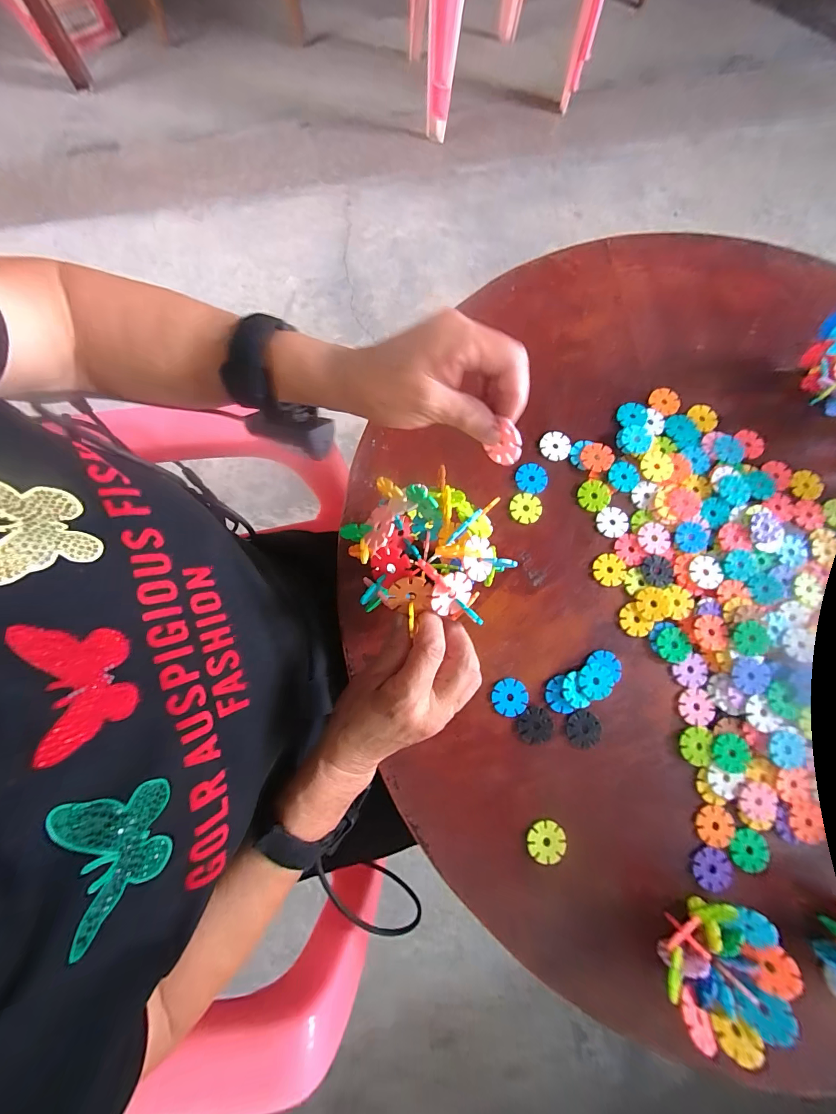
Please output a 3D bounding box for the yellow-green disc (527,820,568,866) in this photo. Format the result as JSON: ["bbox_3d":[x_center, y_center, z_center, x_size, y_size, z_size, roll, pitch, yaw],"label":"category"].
[{"bbox_3d":[0.110,0.241,0.320,0.033,0.004,0.030,0,77,-1],"label":"yellow-green disc"}]

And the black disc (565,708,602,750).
[{"bbox_3d":[0.148,0.153,0.337,0.030,0.004,0.032,0,77,-1],"label":"black disc"}]

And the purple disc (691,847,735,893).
[{"bbox_3d":[0.249,0.263,0.319,0.035,0.004,0.030,18,77,3],"label":"purple disc"}]

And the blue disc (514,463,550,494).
[{"bbox_3d":[0.118,-0.082,0.393,0.033,0.004,0.032,4,77,0],"label":"blue disc"}]

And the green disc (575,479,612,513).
[{"bbox_3d":[0.180,-0.063,0.390,0.033,0.004,0.033,0,77,-1],"label":"green disc"}]

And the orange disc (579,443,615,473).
[{"bbox_3d":[0.186,-0.104,0.396,0.032,0.004,0.031,-1,80,7],"label":"orange disc"}]

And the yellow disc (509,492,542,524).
[{"bbox_3d":[0.110,-0.050,0.387,0.030,0.004,0.031,0,77,-1],"label":"yellow disc"}]

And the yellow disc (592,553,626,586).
[{"bbox_3d":[0.189,0.012,0.374,0.032,0.004,0.032,0,77,-1],"label":"yellow disc"}]

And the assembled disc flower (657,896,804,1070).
[{"bbox_3d":[0.228,0.307,0.290,0.086,0.042,0.088,14,77,2],"label":"assembled disc flower"}]

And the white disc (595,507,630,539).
[{"bbox_3d":[0.198,-0.035,0.385,0.033,0.004,0.032,0,77,-1],"label":"white disc"}]

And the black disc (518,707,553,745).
[{"bbox_3d":[0.105,0.150,0.335,0.030,0.004,0.029,0,77,-1],"label":"black disc"}]

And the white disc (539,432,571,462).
[{"bbox_3d":[0.145,-0.118,0.402,0.032,0.004,0.032,0,77,-1],"label":"white disc"}]

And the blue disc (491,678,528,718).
[{"bbox_3d":[0.083,0.126,0.341,0.032,0.004,0.032,0,77,-1],"label":"blue disc"}]

